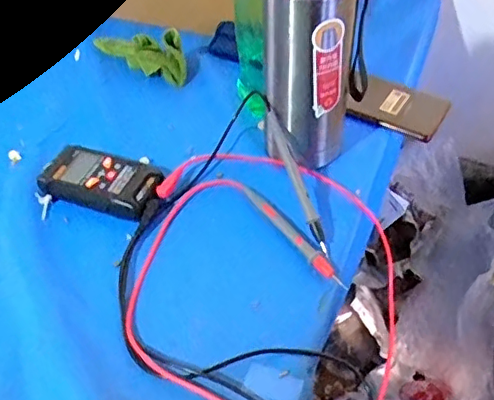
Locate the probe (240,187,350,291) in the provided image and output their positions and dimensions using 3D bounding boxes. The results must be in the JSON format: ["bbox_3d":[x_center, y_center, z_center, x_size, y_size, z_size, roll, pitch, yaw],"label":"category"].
[{"bbox_3d":[0.039,0.029,0.510,0.012,0.010,0.141,-28,52,-21],"label":"probe"}]

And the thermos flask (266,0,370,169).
[{"bbox_3d":[0.053,-0.133,0.501,0.084,0.236,0.072,-35,55,-25],"label":"thermos flask"}]

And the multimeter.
[{"bbox_3d":[-0.142,-0.017,0.555,0.115,0.027,0.057,16,51,17],"label":"multimeter"}]

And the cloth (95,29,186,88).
[{"bbox_3d":[-0.132,-0.189,0.692,0.149,0.050,0.043,34,58,29],"label":"cloth"}]

